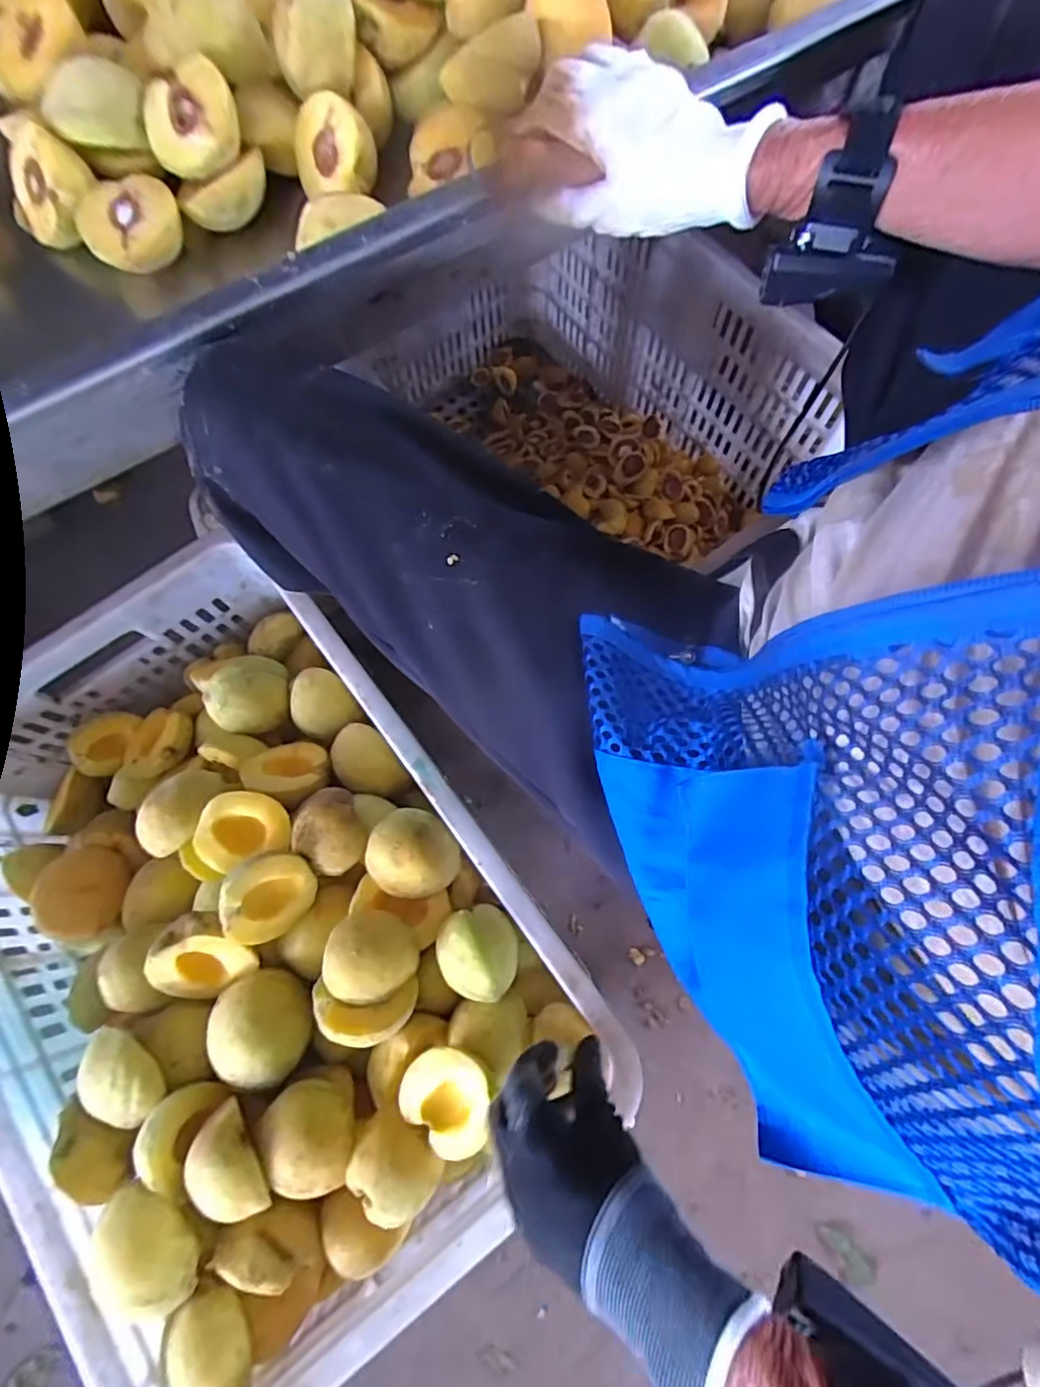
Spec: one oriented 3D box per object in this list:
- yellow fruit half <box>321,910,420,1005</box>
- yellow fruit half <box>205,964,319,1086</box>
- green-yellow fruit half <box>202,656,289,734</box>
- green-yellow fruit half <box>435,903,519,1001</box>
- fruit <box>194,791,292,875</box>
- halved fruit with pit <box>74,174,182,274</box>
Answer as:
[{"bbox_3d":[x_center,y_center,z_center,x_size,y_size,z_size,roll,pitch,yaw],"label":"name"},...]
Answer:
[{"bbox_3d":[-0.102,0.177,0.409,0.057,0.038,0.056,0,72,1],"label":"yellow fruit half"},{"bbox_3d":[-0.175,0.225,0.410,0.066,0.030,0.064,0,74,2],"label":"yellow fruit half"},{"bbox_3d":[-0.230,0.003,0.527,0.057,0.047,0.068,39,78,12],"label":"green-yellow fruit half"},{"bbox_3d":[-0.027,0.174,0.413,0.056,0.036,0.054,0,74,2],"label":"green-yellow fruit half"},{"bbox_3d":[-0.199,0.098,0.443,0.061,0.023,0.055,15,90,-19],"label":"fruit"},{"bbox_3d":[-0.257,-0.311,0.402,0.061,0.026,0.060,0,72,1],"label":"halved fruit with pit"}]

